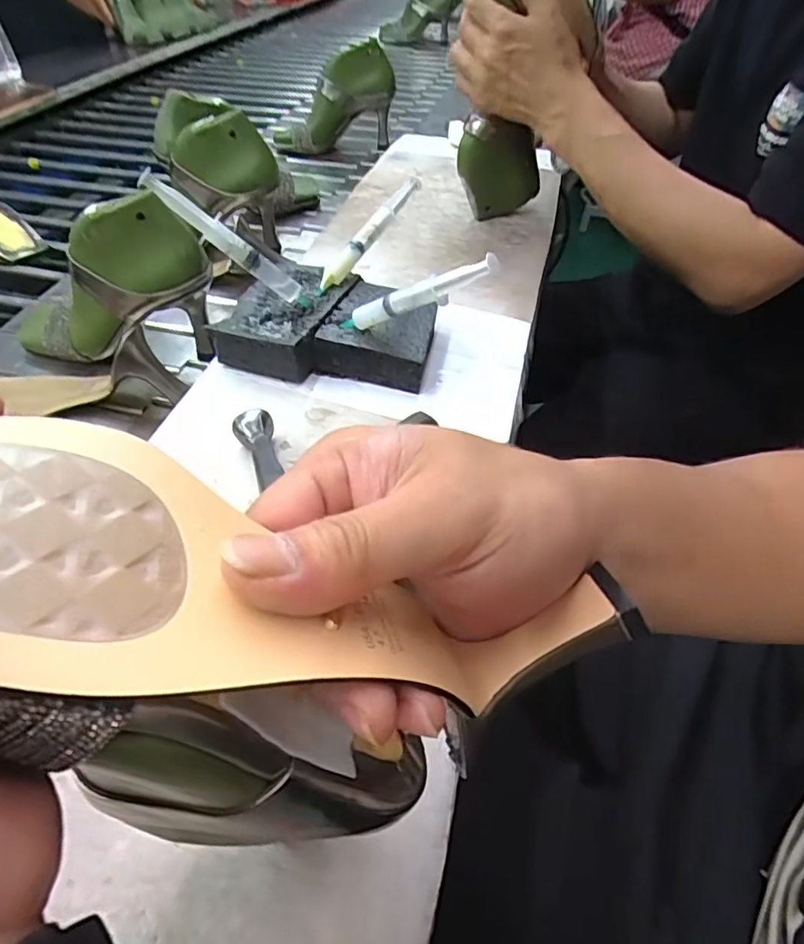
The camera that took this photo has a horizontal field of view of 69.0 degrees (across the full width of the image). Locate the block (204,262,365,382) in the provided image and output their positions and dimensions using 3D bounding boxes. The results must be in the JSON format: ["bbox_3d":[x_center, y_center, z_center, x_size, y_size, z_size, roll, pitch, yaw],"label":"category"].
[{"bbox_3d":[-0.094,-0.131,0.497,0.082,0.038,0.125,16,48,14],"label":"block"}]

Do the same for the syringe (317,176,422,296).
[{"bbox_3d":[-0.030,-0.208,0.514,0.014,0.023,0.138,34,80,27],"label":"syringe"}]

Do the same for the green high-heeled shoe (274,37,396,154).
[{"bbox_3d":[-0.114,-0.608,0.977,0.194,0.173,0.081,-1,47,-2],"label":"green high-heeled shoe"}]

